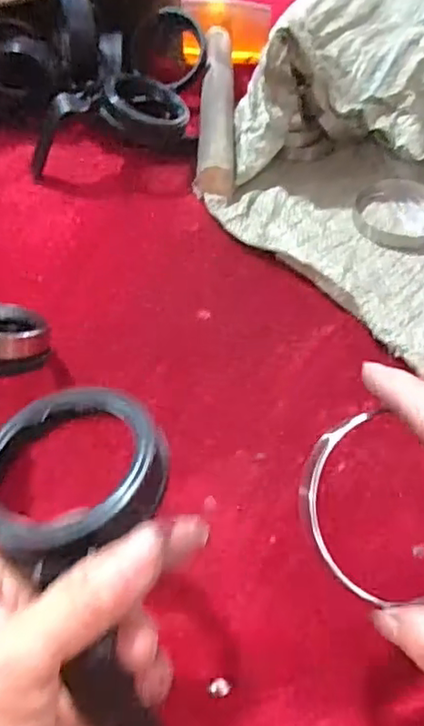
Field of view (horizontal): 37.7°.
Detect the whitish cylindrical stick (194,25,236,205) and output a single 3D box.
[{"bbox_3d":[0.006,-0.225,0.540,0.030,0.028,0.232,2,50,0],"label":"whitish cylindrical stick"}]

